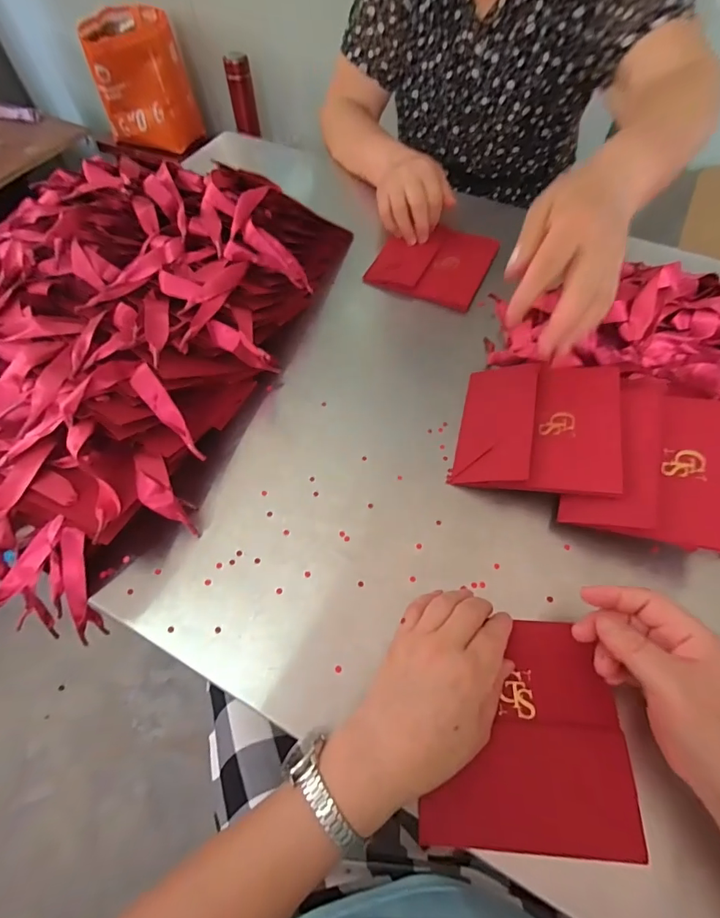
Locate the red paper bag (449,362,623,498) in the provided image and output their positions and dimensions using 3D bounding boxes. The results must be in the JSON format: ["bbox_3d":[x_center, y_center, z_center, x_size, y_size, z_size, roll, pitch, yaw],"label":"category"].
[{"bbox_3d":[0.166,-0.034,0.411,0.138,0.015,0.136,4,63,22],"label":"red paper bag"}]

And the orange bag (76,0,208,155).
[{"bbox_3d":[-0.610,-1.063,1.235,0.244,0.254,0.262,-16,60,-9],"label":"orange bag"}]

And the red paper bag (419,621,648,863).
[{"bbox_3d":[0.113,0.188,0.305,0.133,0.015,0.135,3,59,2],"label":"red paper bag"}]

